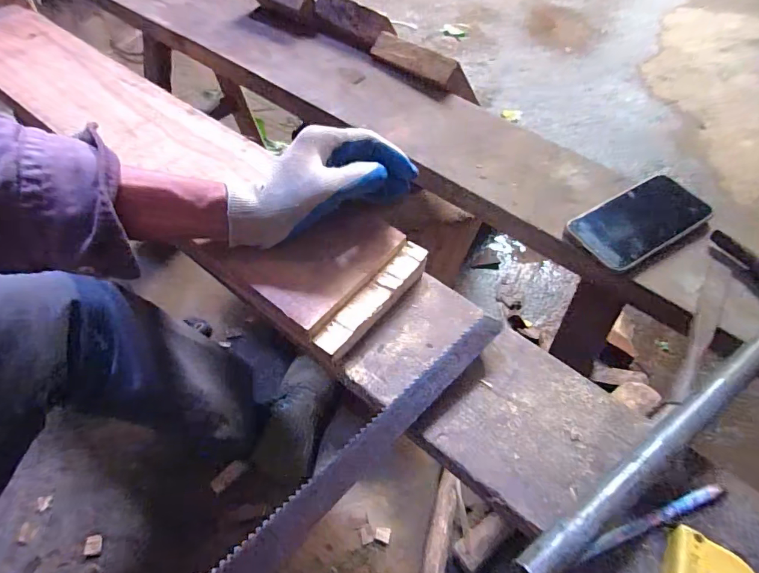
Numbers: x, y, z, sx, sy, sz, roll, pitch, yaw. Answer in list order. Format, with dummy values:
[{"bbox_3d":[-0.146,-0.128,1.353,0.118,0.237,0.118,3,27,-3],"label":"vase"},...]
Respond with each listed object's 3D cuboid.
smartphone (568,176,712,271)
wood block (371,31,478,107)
[{"bbox_3d":[0.282,-0.071,0.478,0.156,0.011,0.074,-26,59,-19],"label":"smartphone"},{"bbox_3d":[0.063,-0.305,0.616,0.172,0.033,0.038,38,62,23],"label":"wood block"}]

